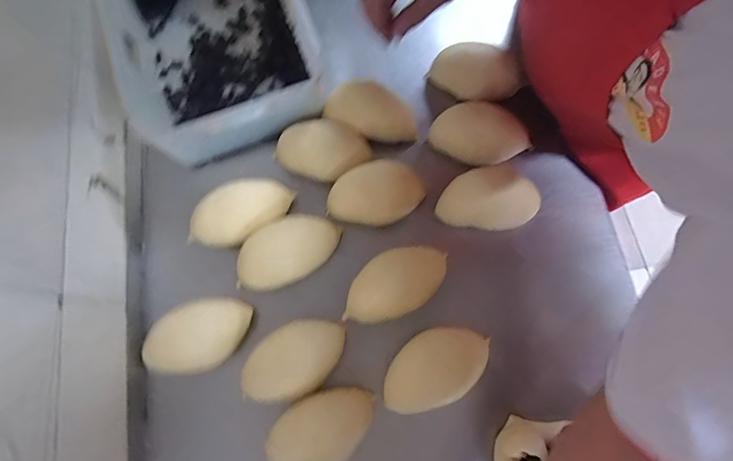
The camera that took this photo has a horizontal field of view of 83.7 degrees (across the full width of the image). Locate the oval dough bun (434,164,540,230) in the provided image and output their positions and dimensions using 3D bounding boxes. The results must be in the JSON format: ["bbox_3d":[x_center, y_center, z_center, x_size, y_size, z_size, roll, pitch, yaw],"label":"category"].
[{"bbox_3d":[0.149,-0.037,0.514,0.126,0.059,0.082,-11,73,1],"label":"oval dough bun"}]

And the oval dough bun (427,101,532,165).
[{"bbox_3d":[0.151,-0.121,0.535,0.132,0.057,0.075,3,74,5],"label":"oval dough bun"}]

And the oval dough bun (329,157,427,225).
[{"bbox_3d":[0.005,-0.045,0.530,0.113,0.044,0.078,-13,73,0],"label":"oval dough bun"}]

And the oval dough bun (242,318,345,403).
[{"bbox_3d":[-0.083,0.148,0.479,0.122,0.053,0.080,-38,75,-7],"label":"oval dough bun"}]

